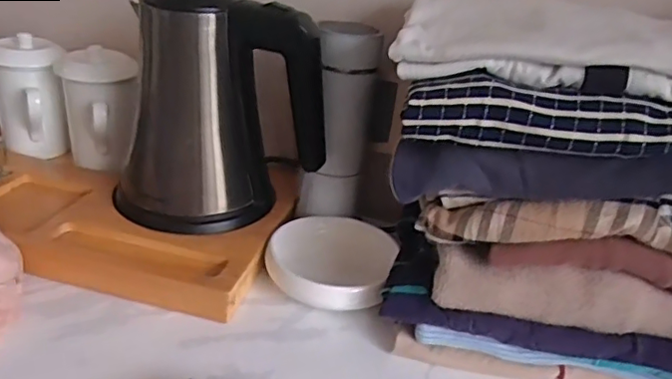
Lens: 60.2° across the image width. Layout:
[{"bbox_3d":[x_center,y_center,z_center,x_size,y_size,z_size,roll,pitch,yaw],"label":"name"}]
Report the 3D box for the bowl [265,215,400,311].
[{"bbox_3d":[-0.005,0.065,0.512,0.105,0.038,0.105,6,27,-3],"label":"bowl"}]

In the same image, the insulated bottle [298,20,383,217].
[{"bbox_3d":[0.003,-0.066,0.548,0.060,0.175,0.051,0,29,-13],"label":"insulated bottle"}]

